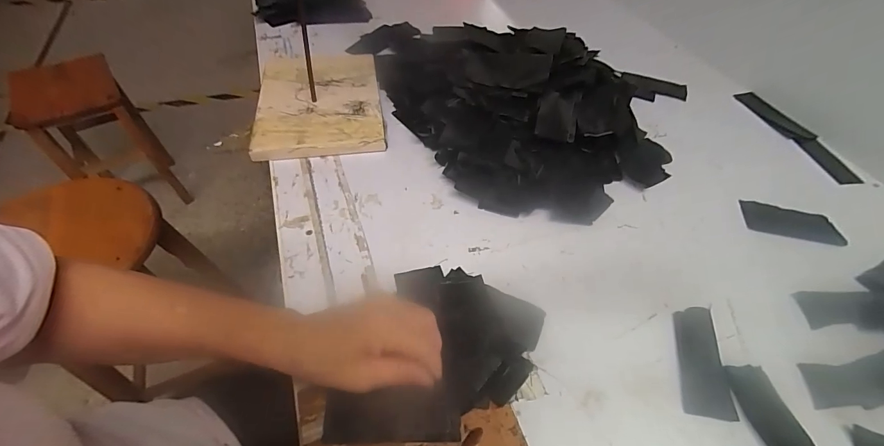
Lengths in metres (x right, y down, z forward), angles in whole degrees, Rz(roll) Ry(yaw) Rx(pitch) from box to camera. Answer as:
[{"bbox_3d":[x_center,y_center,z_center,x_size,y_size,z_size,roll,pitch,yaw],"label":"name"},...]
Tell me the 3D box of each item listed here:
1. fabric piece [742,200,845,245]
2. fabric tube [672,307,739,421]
[{"bbox_3d":[0.468,-0.001,0.515,0.113,0.005,0.056,13,51,7],"label":"fabric piece"},{"bbox_3d":[0.260,0.135,0.380,0.042,0.020,0.103,10,50,4],"label":"fabric tube"}]

